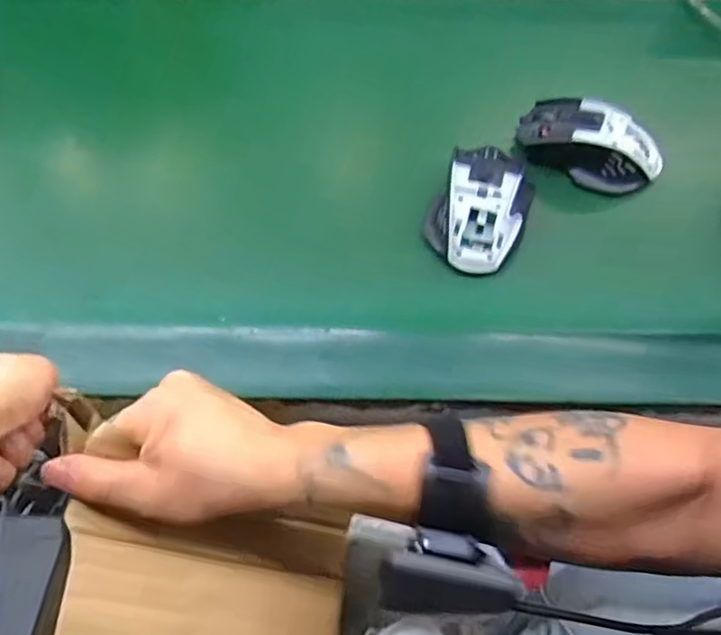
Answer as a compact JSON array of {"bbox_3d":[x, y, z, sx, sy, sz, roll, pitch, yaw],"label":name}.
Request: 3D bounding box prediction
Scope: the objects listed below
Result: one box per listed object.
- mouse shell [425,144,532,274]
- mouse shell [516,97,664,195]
[{"bbox_3d":[0.092,-0.089,0.488,0.069,0.038,0.104,21,61,12],"label":"mouse shell"},{"bbox_3d":[0.189,-0.143,0.522,0.114,0.034,0.064,22,61,12],"label":"mouse shell"}]

